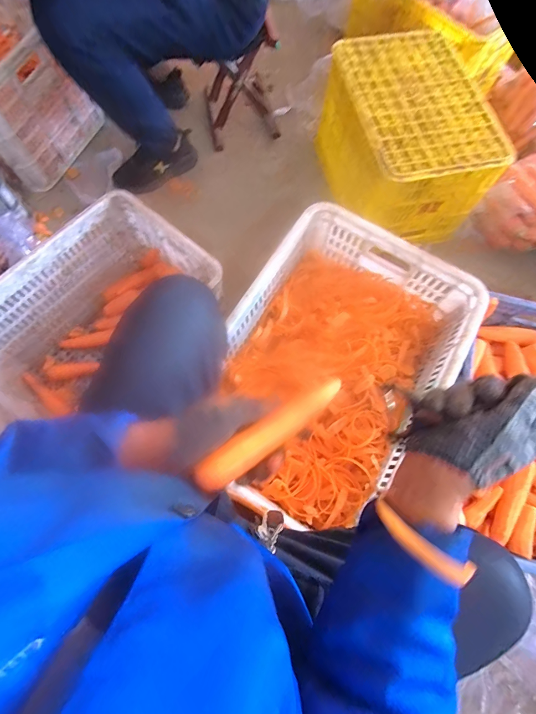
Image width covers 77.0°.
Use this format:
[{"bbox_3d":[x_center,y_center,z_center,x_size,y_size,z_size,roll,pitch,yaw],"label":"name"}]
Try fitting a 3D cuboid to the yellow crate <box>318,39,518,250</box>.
[{"bbox_3d":[0.395,-0.652,1.043,0.368,0.293,0.524,-8,73,-4],"label":"yellow crate"}]

